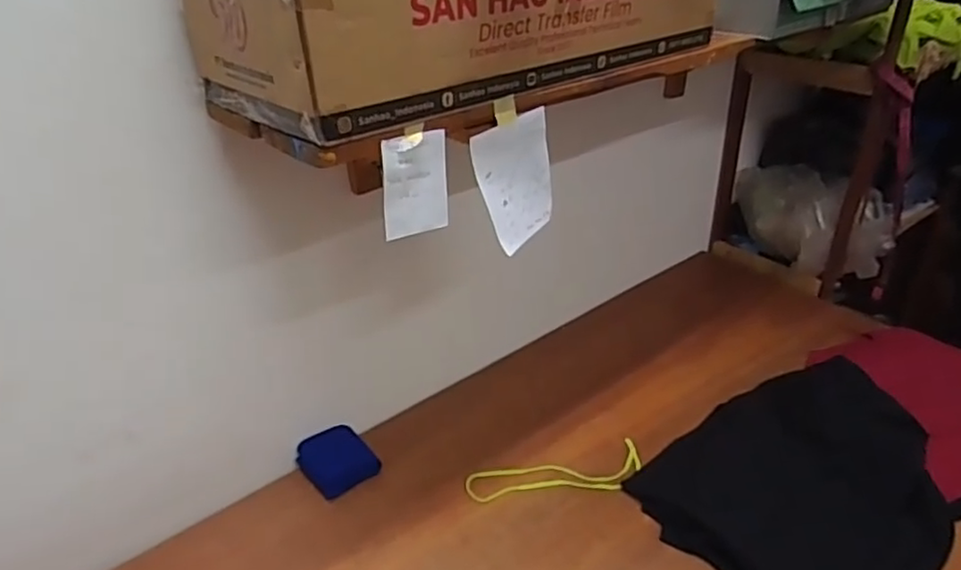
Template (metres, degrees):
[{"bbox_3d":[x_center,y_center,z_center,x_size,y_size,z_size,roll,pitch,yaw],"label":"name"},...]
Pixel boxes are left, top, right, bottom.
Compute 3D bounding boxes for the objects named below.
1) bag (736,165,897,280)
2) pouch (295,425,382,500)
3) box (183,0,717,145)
[{"bbox_3d":[0.805,-0.168,1.618,0.169,0.185,0.412,-13,33,-18],"label":"bag"},{"bbox_3d":[-0.250,0.303,1.133,0.113,0.030,0.127,-24,38,-32],"label":"pouch"},{"bbox_3d":[-0.005,-0.348,0.808,0.613,0.149,0.294,-26,39,-34],"label":"box"}]

